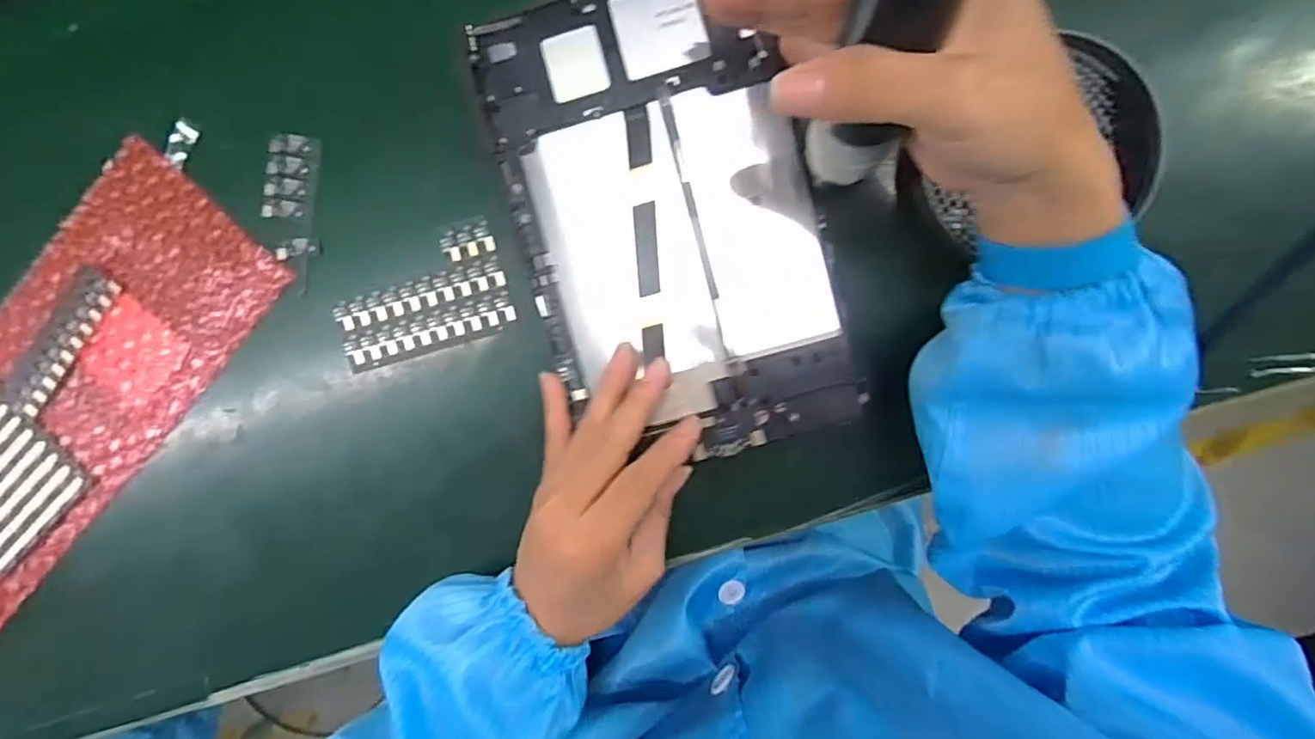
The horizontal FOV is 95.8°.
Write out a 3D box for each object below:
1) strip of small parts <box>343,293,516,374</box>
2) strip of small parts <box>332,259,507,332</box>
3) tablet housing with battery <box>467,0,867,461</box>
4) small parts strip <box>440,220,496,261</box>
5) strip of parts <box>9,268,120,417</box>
[{"bbox_3d":[-0.128,-0.020,0.331,0.097,0.005,0.020,-15,92,4],"label":"strip of small parts"},{"bbox_3d":[-0.133,-0.041,0.331,0.095,0.008,0.018,-16,92,4],"label":"strip of small parts"},{"bbox_3d":[0.007,-0.073,0.301,0.148,0.015,0.234,-14,95,8],"label":"tablet housing with battery"},{"bbox_3d":[-0.105,-0.071,0.327,0.028,0.004,0.017,-14,92,4],"label":"small parts strip"},{"bbox_3d":[-0.346,-0.017,0.342,0.028,0.006,0.096,38,94,1],"label":"strip of parts"}]

